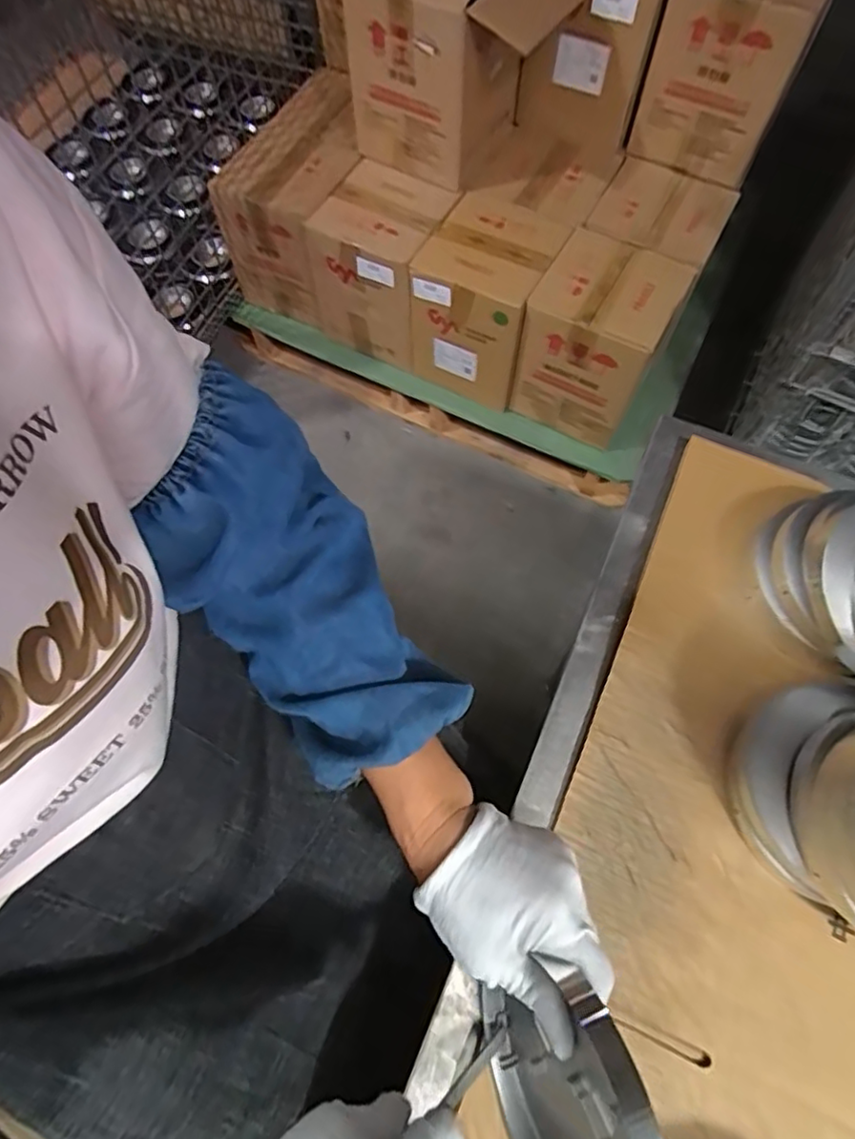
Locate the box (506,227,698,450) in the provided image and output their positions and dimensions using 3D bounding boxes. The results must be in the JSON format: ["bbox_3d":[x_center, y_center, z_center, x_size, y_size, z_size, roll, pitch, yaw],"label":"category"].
[{"bbox_3d":[0.325,-0.440,1.192,0.233,0.261,0.237,27,68,12],"label":"box"}]

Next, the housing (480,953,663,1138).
[{"bbox_3d":[0.072,0.269,0.297,0.023,0.112,0.111,5,52,-24],"label":"housing"}]

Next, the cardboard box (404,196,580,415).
[{"bbox_3d":[0.112,-0.508,1.171,0.211,0.248,0.232,27,68,12],"label":"cardboard box"}]

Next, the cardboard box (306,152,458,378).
[{"bbox_3d":[-0.089,-0.616,1.264,0.224,0.271,0.206,26,68,12],"label":"cardboard box"}]

